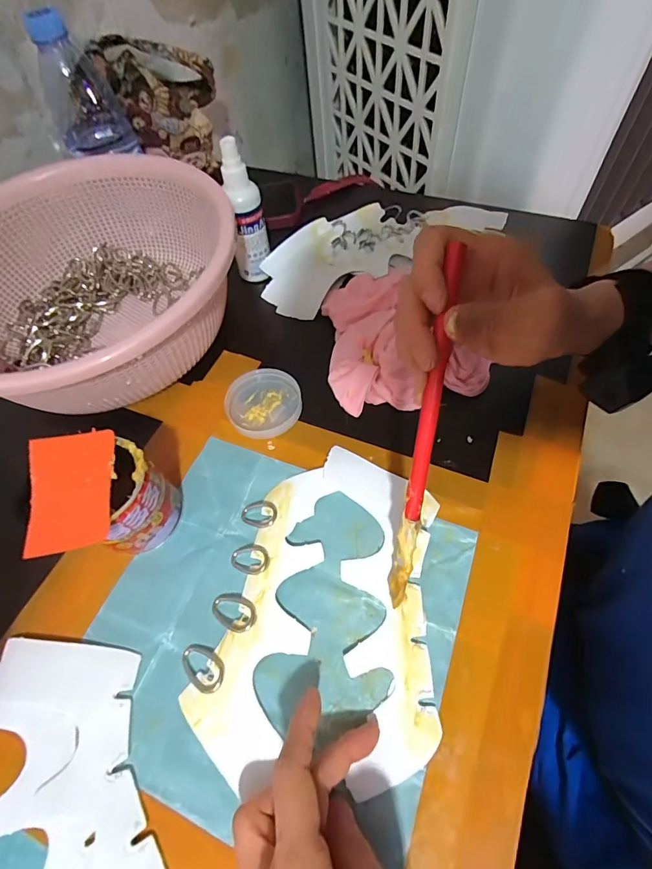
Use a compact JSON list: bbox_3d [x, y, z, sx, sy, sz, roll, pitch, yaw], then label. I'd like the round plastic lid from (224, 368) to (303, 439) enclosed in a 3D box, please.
[{"bbox_3d":[-0.055,-0.028,0.365,0.065,0.008,0.066,-2,60,4],"label":"round plastic lid"}]

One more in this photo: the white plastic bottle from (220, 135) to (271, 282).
[{"bbox_3d":[-0.078,-0.211,0.399,0.031,0.118,0.029,11,62,12],"label":"white plastic bottle"}]

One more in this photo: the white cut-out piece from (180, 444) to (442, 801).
[{"bbox_3d":[0.010,0.114,0.280,0.145,0.008,0.214,17,63,12],"label":"white cut-out piece"}]

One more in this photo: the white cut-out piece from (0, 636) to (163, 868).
[{"bbox_3d":[-0.139,0.208,0.237,0.096,0.008,0.214,-38,64,-15],"label":"white cut-out piece"}]

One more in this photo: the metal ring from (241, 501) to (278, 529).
[{"bbox_3d":[-0.051,0.060,0.316,0.028,0.005,0.021,14,63,13],"label":"metal ring"}]

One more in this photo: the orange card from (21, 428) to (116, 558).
[{"bbox_3d":[-0.163,0.034,0.262,0.050,0.004,0.079,-10,62,-7],"label":"orange card"}]

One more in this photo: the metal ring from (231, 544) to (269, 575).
[{"bbox_3d":[-0.056,0.089,0.299,0.028,0.004,0.021,13,62,13],"label":"metal ring"}]

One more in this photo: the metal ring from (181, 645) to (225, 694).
[{"bbox_3d":[-0.080,0.150,0.267,0.033,0.004,0.022,30,67,20],"label":"metal ring"}]

